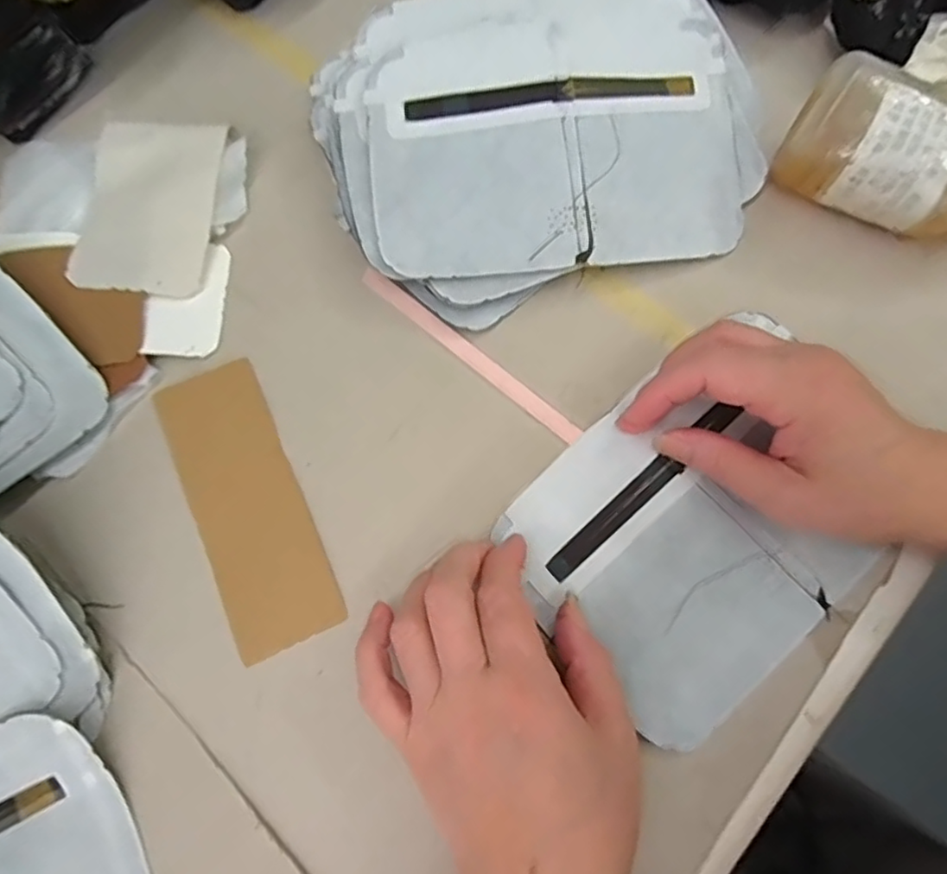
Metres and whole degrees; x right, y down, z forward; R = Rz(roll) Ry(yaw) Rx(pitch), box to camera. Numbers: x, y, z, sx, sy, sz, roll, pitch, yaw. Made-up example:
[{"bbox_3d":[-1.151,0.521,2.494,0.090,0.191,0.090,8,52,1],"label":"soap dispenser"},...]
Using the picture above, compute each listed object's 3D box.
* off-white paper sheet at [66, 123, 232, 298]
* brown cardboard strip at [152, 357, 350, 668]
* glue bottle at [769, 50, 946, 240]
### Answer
[{"bbox_3d":[-0.177,-0.127,0.339,0.068,0.004,0.100,3,73,1],"label":"off-white paper sheet"},{"bbox_3d":[-0.111,0.030,0.303,0.051,0.005,0.143,-23,74,-12],"label":"brown cardboard strip"},{"bbox_3d":[0.244,-0.122,0.309,0.174,0.059,0.051,29,75,9],"label":"glue bottle"}]

